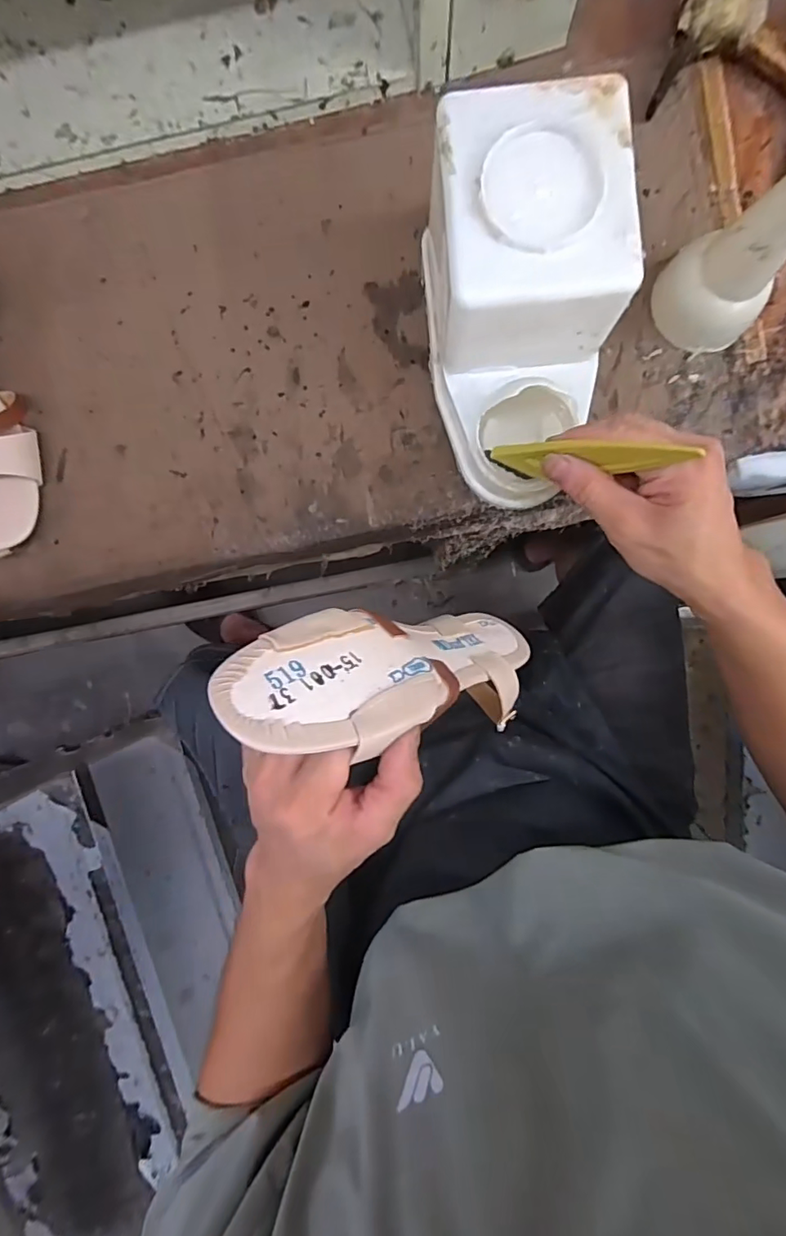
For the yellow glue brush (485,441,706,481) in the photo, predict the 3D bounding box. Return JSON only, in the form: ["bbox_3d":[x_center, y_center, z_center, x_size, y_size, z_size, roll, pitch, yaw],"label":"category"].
[{"bbox_3d":[0.107,-0.090,0.305,0.025,0.125,0.012,15,92,-37],"label":"yellow glue brush"}]

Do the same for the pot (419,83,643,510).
[{"bbox_3d":[0.076,-0.178,0.333,0.108,0.116,0.193,-2,91,2],"label":"pot"}]

